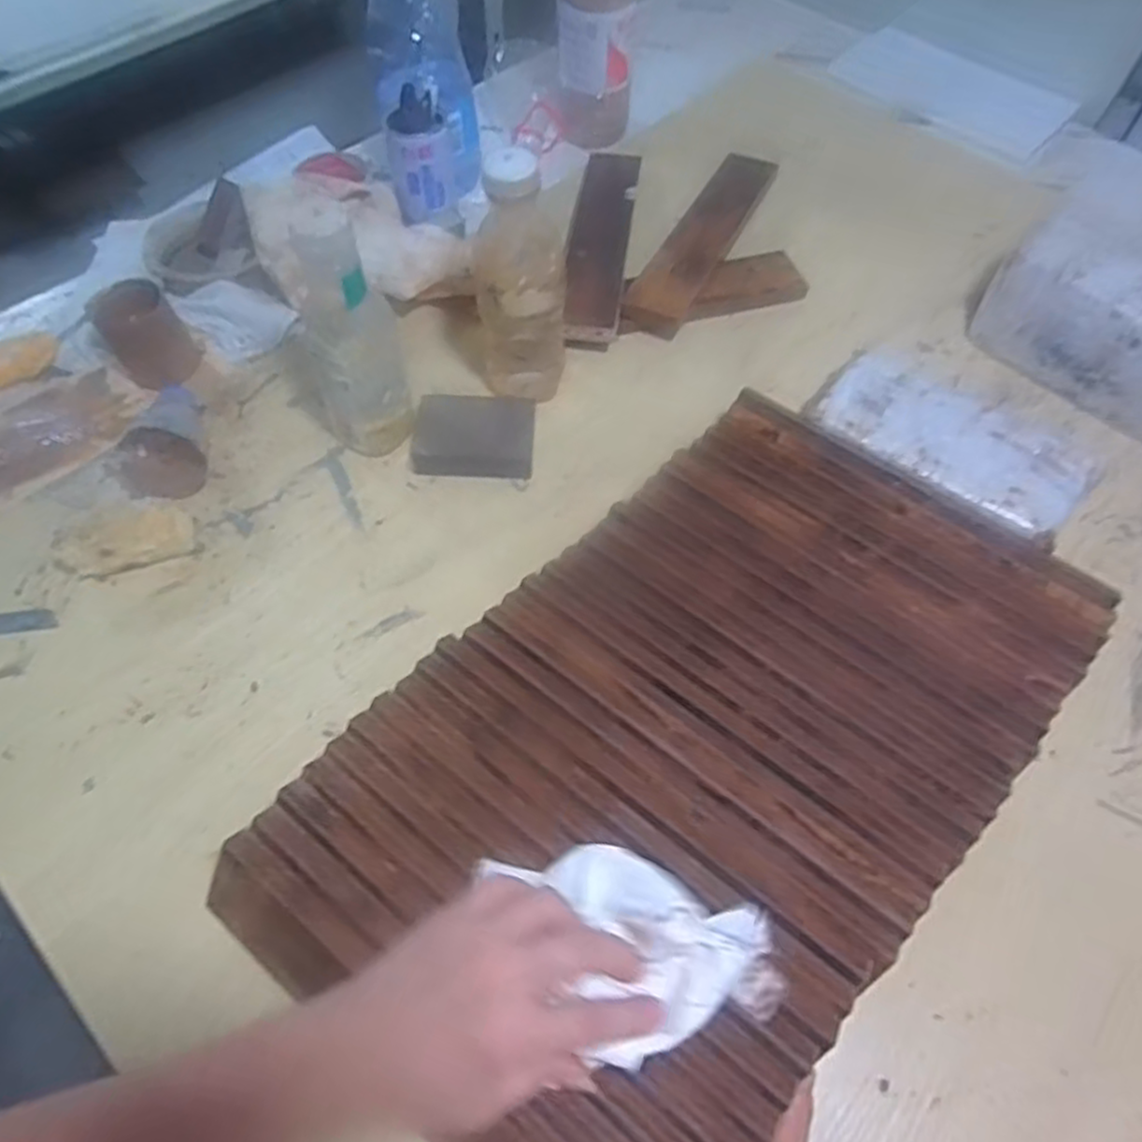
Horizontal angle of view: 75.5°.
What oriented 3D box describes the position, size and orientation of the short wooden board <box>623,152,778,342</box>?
[{"bbox_3d":[0.141,-0.348,0.766,0.059,0.020,0.329,25,57,7],"label":"short wooden board"}]

